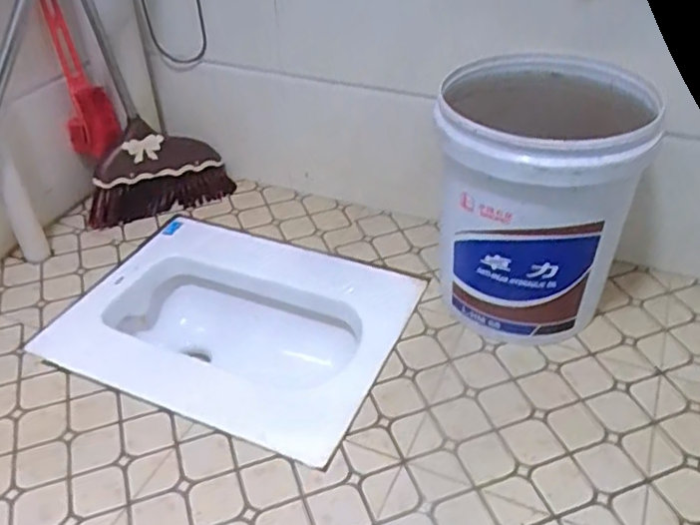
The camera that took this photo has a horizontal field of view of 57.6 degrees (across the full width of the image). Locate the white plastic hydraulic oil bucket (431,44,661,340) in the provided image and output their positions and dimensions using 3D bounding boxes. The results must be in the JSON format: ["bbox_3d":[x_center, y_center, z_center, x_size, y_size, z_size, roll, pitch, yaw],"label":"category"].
[{"bbox_3d":[0.277,-0.092,1.004,0.287,0.362,0.308,3,39,5],"label":"white plastic hydraulic oil bucket"}]

